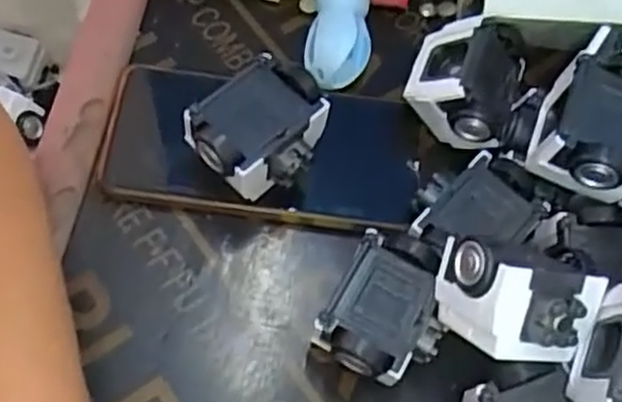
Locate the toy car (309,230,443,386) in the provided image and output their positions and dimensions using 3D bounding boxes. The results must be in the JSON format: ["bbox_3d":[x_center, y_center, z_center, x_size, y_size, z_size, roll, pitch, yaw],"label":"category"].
[{"bbox_3d":[0.034,0.052,0.344,0.048,0.048,0.064,30,65,8],"label":"toy car"}]

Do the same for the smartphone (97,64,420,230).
[{"bbox_3d":[-0.025,-0.028,0.392,0.161,0.016,0.077,8,64,1],"label":"smartphone"}]

